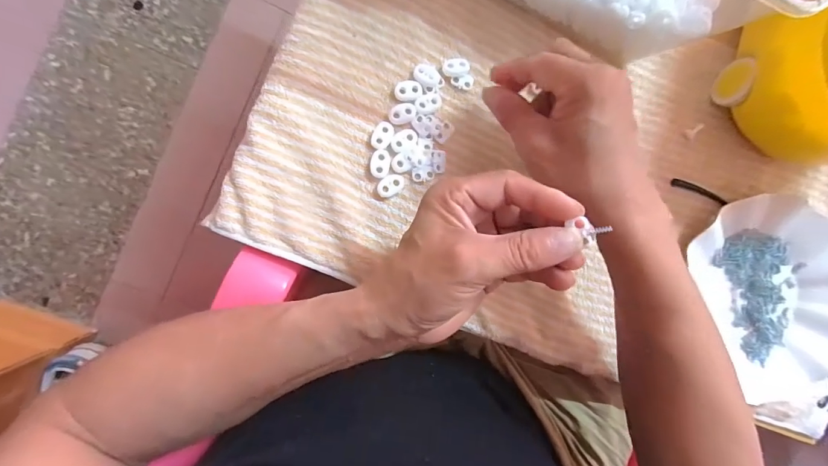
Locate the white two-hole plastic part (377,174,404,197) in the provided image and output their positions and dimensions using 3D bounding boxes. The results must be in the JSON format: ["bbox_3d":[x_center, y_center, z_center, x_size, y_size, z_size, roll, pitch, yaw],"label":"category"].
[{"bbox_3d":[-0.019,-0.038,0.328,0.024,0.004,0.014,-40,96,-7],"label":"white two-hole plastic part"}]

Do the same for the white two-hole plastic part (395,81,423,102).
[{"bbox_3d":[-0.004,-0.114,0.327,0.022,0.004,0.015,-7,91,-9],"label":"white two-hole plastic part"}]

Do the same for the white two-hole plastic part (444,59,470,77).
[{"bbox_3d":[0.035,-0.135,0.334,0.022,0.006,0.015,1,90,-9],"label":"white two-hole plastic part"}]

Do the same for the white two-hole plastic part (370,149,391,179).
[{"bbox_3d":[-0.026,-0.055,0.324,0.015,0.004,0.022,7,89,-9],"label":"white two-hole plastic part"}]

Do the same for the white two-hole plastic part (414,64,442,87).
[{"bbox_3d":[0.011,-0.128,0.331,0.022,0.004,0.017,22,87,-9],"label":"white two-hole plastic part"}]

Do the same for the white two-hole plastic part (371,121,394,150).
[{"bbox_3d":[-0.025,-0.078,0.325,0.015,0.004,0.023,22,87,-9],"label":"white two-hole plastic part"}]

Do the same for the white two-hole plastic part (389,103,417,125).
[{"bbox_3d":[-0.009,-0.096,0.326,0.022,0.004,0.015,-19,93,-9],"label":"white two-hole plastic part"}]

